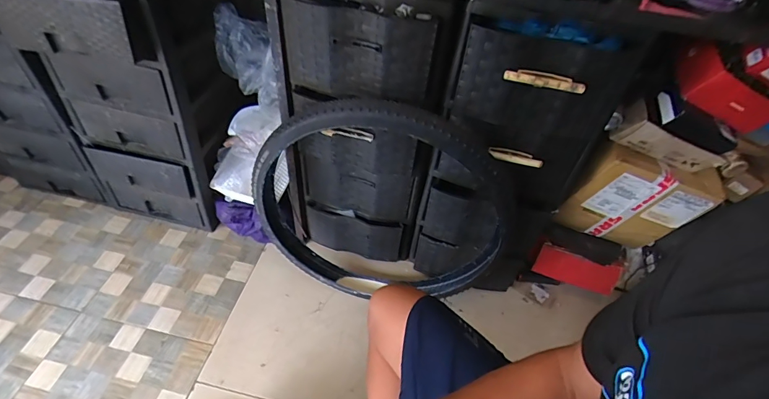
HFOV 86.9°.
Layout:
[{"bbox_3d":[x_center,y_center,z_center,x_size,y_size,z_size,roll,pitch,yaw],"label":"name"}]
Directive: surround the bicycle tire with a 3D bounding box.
[{"bbox_3d":[-0.012,0.041,1.027,0.634,0.626,0.081,34,41,-20],"label":"bicycle tire"}]

